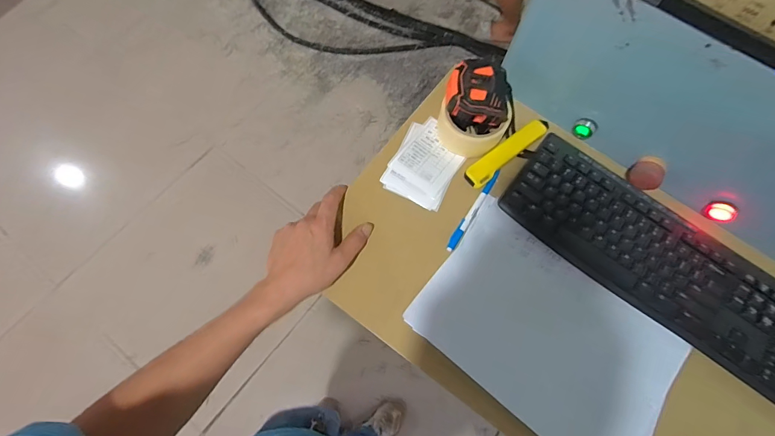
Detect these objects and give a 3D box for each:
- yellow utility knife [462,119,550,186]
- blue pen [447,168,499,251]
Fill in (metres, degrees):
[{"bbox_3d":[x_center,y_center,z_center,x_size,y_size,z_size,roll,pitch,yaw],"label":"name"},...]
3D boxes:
[{"bbox_3d":[0.170,-0.096,0.555,0.158,0.018,0.028,-38,76,-15],"label":"yellow utility knife"},{"bbox_3d":[0.115,-0.012,0.532,0.012,0.012,0.131,32,71,9],"label":"blue pen"}]

